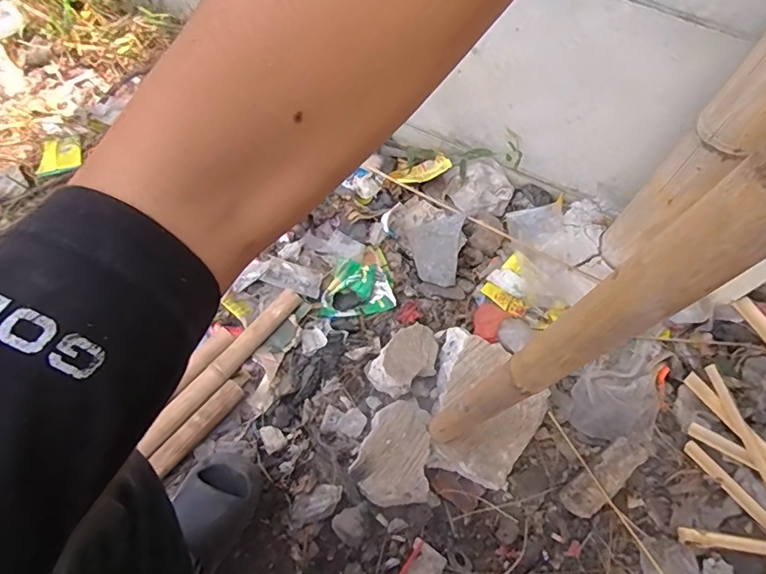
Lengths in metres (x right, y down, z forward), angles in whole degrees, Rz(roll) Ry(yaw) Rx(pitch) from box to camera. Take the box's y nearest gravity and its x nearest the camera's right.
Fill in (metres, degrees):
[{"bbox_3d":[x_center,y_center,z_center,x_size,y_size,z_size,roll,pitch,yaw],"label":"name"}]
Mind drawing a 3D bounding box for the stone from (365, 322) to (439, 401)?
[{"bbox_3d":[0.047,0.130,0.873,0.091,0.062,0.155,35,68,15],"label":"stone"}]

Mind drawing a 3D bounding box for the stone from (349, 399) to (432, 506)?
[{"bbox_3d":[0.018,0.274,0.802,0.119,0.055,0.160,5,64,1],"label":"stone"}]

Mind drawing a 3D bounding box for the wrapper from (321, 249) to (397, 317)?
[{"bbox_3d":[-0.061,-0.015,1.003,0.156,0.031,0.155,-10,64,-7],"label":"wrapper"}]

